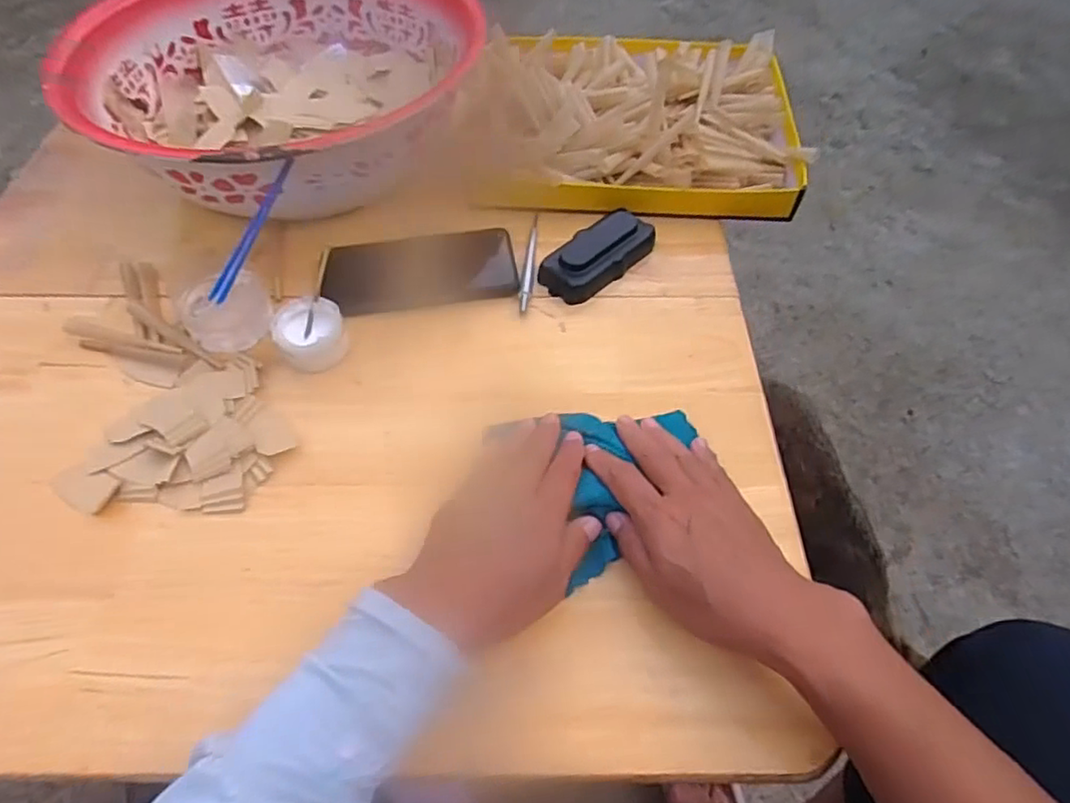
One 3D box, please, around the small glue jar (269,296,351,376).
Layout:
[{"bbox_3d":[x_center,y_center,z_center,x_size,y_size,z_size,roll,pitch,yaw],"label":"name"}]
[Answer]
[{"bbox_3d":[-0.168,-0.050,0.468,0.049,0.030,0.053,0,58,0],"label":"small glue jar"}]

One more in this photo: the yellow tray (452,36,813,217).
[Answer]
[{"bbox_3d":[0.090,-0.284,0.603,0.323,0.036,0.253,2,58,1],"label":"yellow tray"}]

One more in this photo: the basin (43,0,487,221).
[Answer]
[{"bbox_3d":[-0.233,-0.300,0.578,0.322,0.097,0.339,0,58,0],"label":"basin"}]

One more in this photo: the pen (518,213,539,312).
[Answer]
[{"bbox_3d":[-0.004,-0.121,0.533,0.009,0.007,0.107,6,58,3],"label":"pen"}]

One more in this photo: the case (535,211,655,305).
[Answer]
[{"bbox_3d":[0.054,-0.127,0.530,0.049,0.020,0.106,39,65,21],"label":"case"}]

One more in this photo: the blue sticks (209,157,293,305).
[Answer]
[{"bbox_3d":[-0.217,-0.131,0.474,0.013,0.012,0.121,29,90,16],"label":"blue sticks"}]

